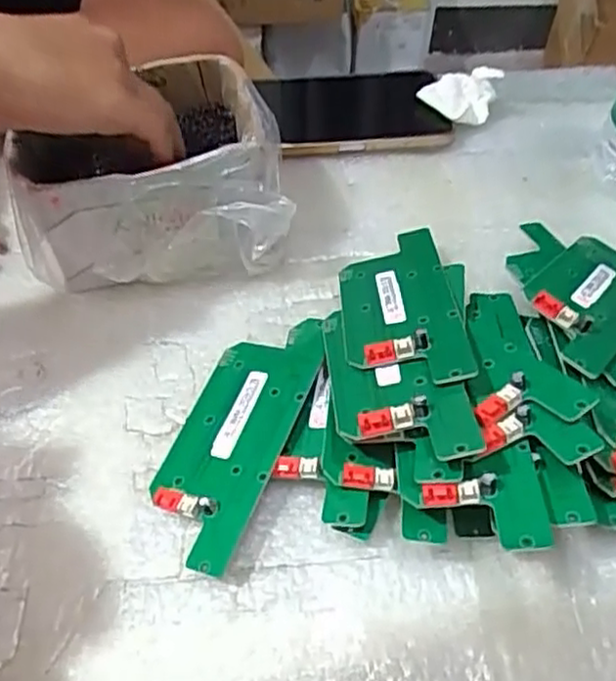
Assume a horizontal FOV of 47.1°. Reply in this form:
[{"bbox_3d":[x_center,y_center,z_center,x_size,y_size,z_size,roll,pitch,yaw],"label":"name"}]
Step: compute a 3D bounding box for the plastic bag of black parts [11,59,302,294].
[{"bbox_3d":[-0.086,-0.094,0.388,0.138,0.071,0.105,-8,55,-7],"label":"plastic bag of black parts"}]

